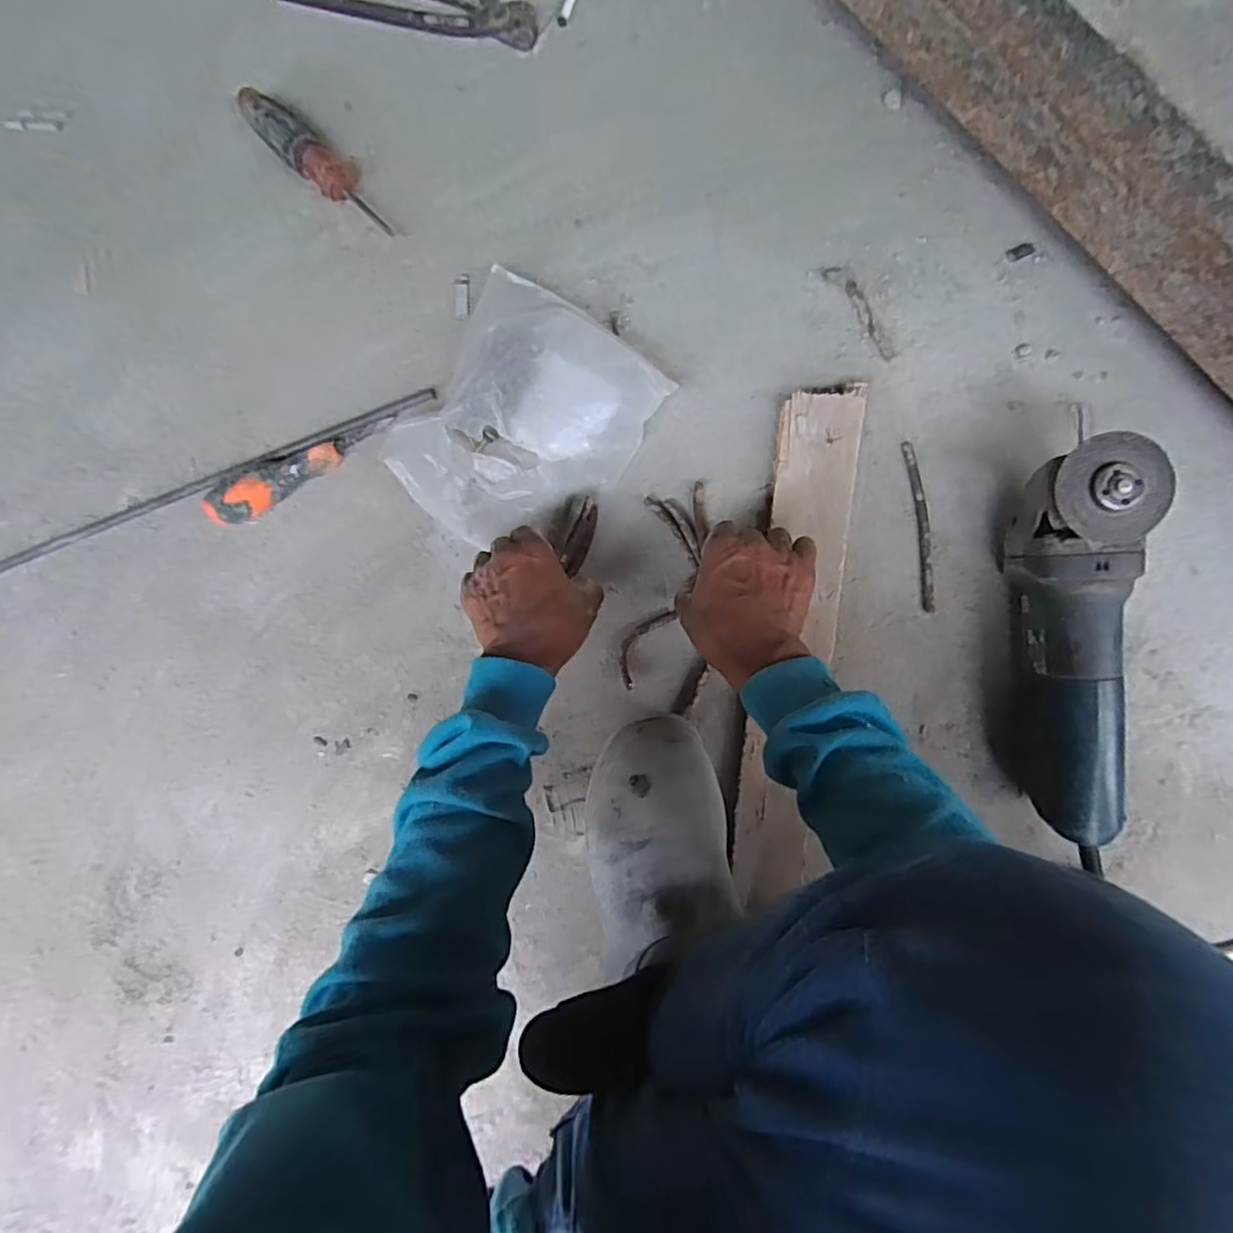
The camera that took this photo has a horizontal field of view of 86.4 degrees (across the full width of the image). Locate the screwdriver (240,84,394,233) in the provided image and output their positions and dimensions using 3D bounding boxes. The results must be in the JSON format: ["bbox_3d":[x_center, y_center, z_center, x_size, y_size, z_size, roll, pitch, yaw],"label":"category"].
[{"bbox_3d":[-0.236,-0.358,0.515,0.137,0.029,0.031,39,94,2],"label":"screwdriver"}]

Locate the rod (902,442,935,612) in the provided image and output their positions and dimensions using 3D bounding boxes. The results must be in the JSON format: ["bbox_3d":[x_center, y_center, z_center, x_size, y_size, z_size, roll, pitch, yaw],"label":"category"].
[{"bbox_3d":[0.236,-0.070,0.507,0.010,0.006,0.131,-9,91,5],"label":"rod"}]

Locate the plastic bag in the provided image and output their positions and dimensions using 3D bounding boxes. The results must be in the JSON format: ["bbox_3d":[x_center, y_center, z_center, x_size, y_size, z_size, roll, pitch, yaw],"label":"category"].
[{"bbox_3d":[-0.075,-0.150,0.516,0.165,0.034,0.198,36,94,3],"label":"plastic bag"}]

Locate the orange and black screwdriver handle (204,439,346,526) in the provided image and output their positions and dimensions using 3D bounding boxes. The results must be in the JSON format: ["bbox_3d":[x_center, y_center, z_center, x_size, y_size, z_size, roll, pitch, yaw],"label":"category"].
[{"bbox_3d":[-0.275,-0.108,0.533,0.112,0.033,0.029,-26,90,5],"label":"orange and black screwdriver handle"}]

